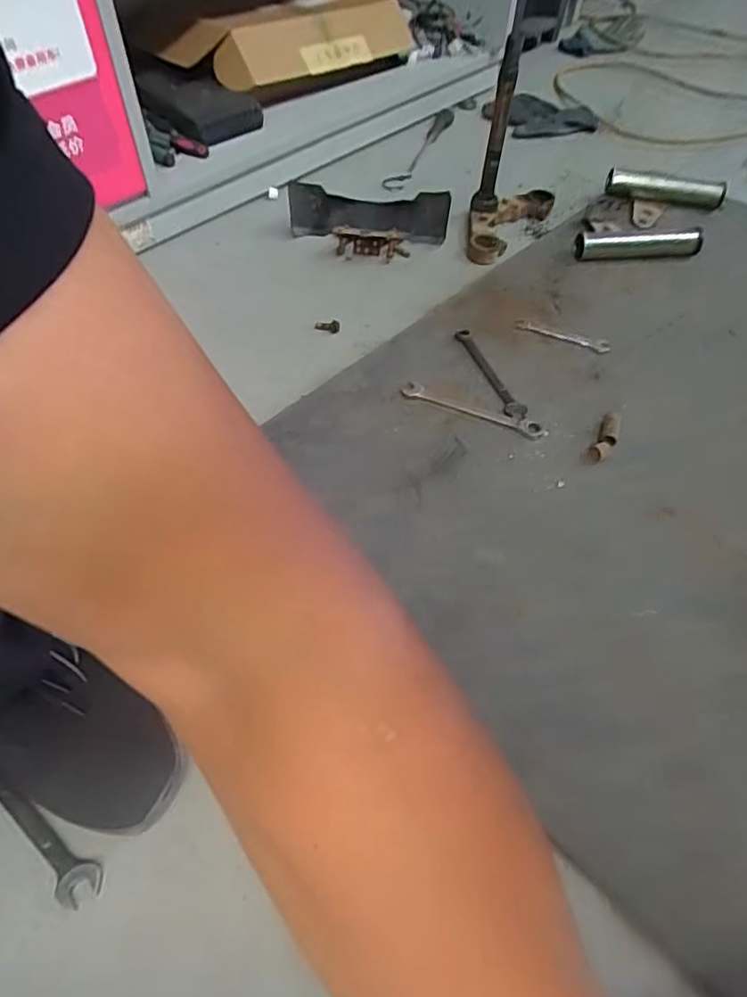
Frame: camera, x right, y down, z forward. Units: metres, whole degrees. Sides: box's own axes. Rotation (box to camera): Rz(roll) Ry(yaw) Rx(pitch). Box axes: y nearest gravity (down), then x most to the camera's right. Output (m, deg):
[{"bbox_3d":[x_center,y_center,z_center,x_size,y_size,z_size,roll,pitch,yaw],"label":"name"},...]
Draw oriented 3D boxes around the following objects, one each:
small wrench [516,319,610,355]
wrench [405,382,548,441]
[{"bbox_3d":[0.246,-0.212,0.788,0.121,0.008,0.026,18,56,10],"label":"small wrench"},{"bbox_3d":[0.115,-0.102,0.697,0.169,0.009,0.025,20,56,11],"label":"wrench"}]

